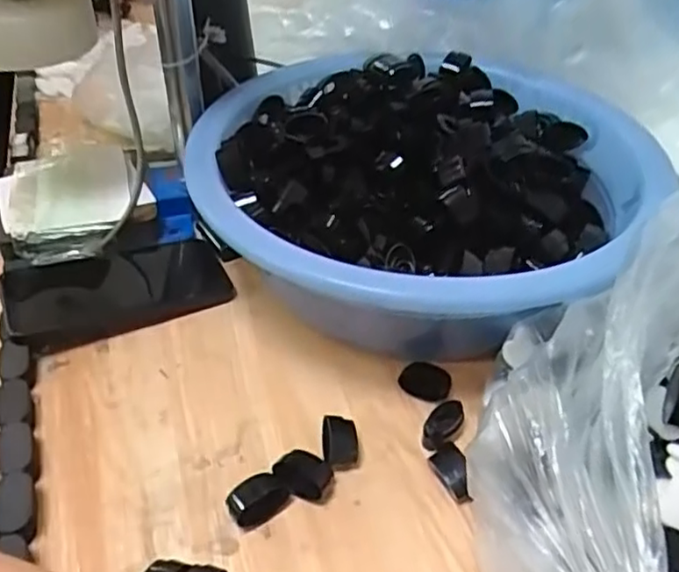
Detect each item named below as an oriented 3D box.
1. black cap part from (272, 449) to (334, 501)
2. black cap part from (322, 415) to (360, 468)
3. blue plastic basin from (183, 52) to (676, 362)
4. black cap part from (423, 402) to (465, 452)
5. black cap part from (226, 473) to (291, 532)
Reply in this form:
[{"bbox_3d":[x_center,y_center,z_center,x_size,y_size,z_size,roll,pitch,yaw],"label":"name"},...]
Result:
[{"bbox_3d":[-0.021,0.111,0.385,0.033,0.015,0.023,10,42,10],"label":"black cap part"},{"bbox_3d":[0.001,0.095,0.401,0.021,0.013,0.030,-2,41,-4],"label":"black cap part"},{"bbox_3d":[0.070,-0.070,0.510,0.323,0.110,0.343,1,41,0],"label":"blue plastic basin"},{"bbox_3d":[0.066,0.088,0.412,0.019,0.010,0.035,22,45,22],"label":"black cap part"},{"bbox_3d":[-0.047,0.123,0.376,0.034,0.016,0.020,-27,48,-28],"label":"black cap part"}]

